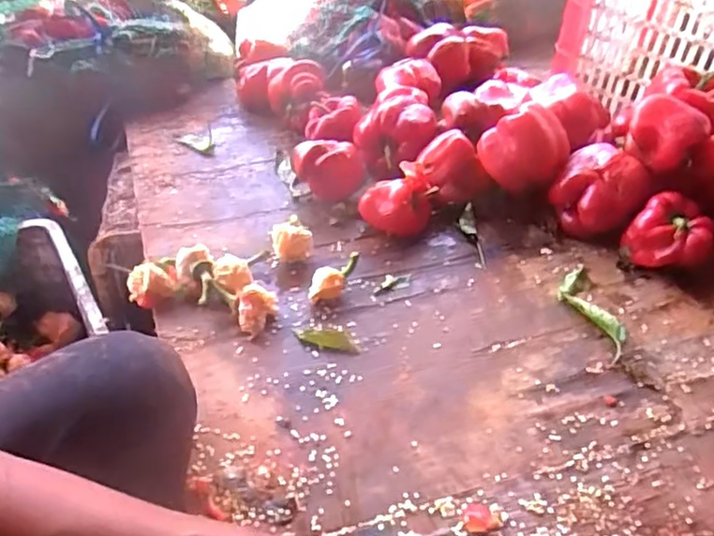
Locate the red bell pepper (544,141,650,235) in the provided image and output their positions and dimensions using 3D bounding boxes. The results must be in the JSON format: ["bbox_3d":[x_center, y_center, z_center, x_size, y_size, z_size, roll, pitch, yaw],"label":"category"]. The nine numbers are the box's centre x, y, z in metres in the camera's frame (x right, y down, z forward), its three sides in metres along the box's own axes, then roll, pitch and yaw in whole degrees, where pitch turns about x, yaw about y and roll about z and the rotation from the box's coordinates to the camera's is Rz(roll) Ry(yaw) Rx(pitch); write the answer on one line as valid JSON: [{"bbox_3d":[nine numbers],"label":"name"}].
[{"bbox_3d":[0.297,-0.093,0.802,0.104,0.091,0.090,21,46,19],"label":"red bell pepper"}]

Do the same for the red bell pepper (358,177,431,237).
[{"bbox_3d":[0.048,-0.081,0.800,0.085,0.069,0.071,10,43,8],"label":"red bell pepper"}]

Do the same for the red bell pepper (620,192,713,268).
[{"bbox_3d":[0.364,-0.034,0.762,0.087,0.075,0.078,34,51,29],"label":"red bell pepper"}]

